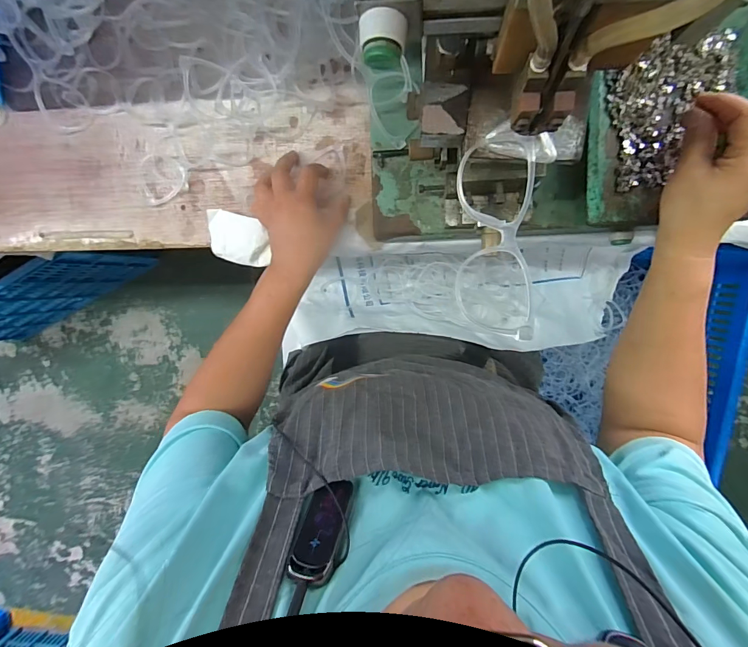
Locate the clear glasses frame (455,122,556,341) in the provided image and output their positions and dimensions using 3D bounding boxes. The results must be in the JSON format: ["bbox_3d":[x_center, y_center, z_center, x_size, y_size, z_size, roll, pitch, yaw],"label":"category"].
[{"bbox_3d":[0.084,-0.061,0.260,0.060,0.012,0.137,7,97,7],"label":"clear glasses frame"}]

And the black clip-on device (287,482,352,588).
[{"bbox_3d":[-0.030,0.122,0.230,0.025,0.060,0.009,16,127,5],"label":"black clip-on device"}]

